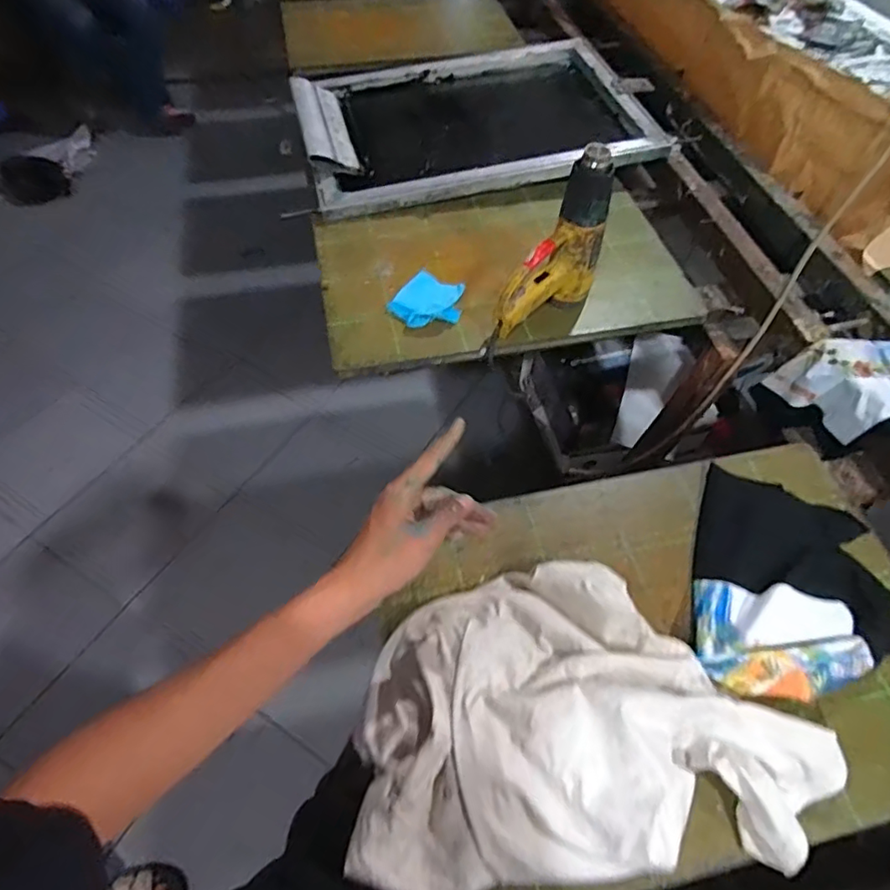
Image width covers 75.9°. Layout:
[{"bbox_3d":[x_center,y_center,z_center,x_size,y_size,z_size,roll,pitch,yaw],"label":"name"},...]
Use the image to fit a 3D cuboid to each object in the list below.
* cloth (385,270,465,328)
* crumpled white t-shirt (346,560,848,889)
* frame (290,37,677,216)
[{"bbox_3d":[-0.025,-0.228,0.890,0.106,0.032,0.121,26,59,15],"label":"cloth"},{"bbox_3d":[0.133,0.242,0.540,0.429,0.087,0.272,-3,56,-3],"label":"crumpled white t-shirt"},{"bbox_3d":[0.047,-0.663,1.153,0.655,0.067,0.463,-11,57,-9],"label":"frame"}]

